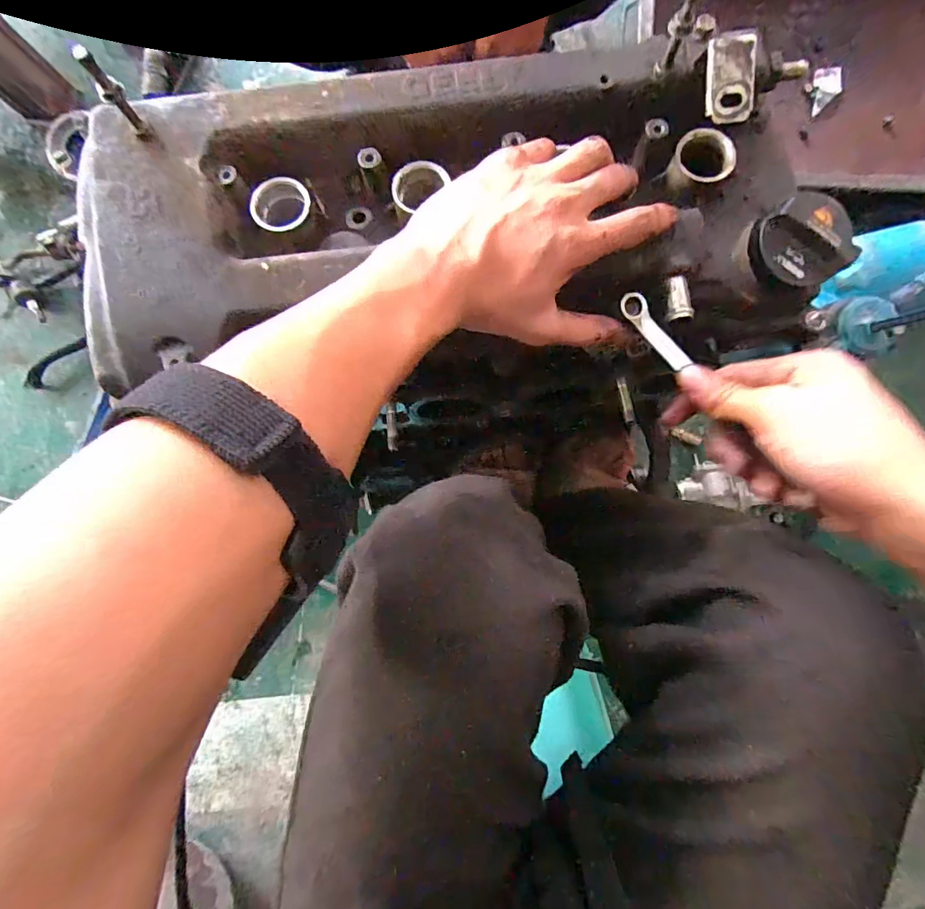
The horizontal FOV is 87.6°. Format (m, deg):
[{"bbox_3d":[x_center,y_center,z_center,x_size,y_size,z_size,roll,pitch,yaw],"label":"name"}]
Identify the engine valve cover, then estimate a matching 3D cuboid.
[{"bbox_3d":[-0.009,-0.146,0.302,0.439,0.087,0.171,-2,93,0],"label":"engine valve cover"}]

